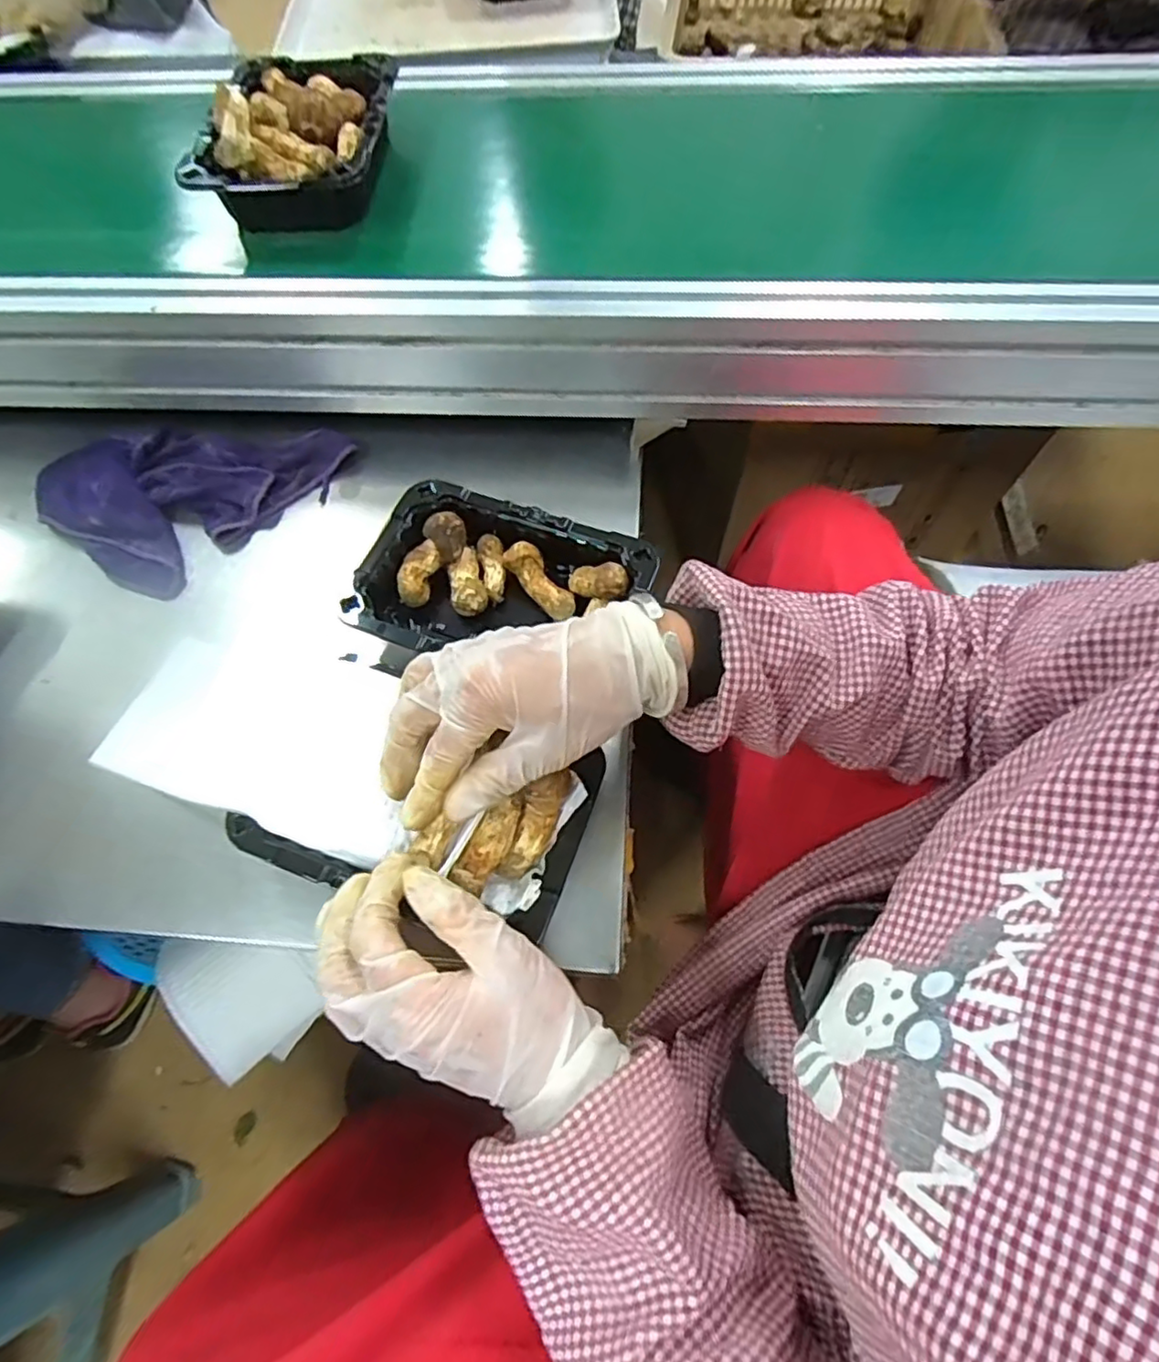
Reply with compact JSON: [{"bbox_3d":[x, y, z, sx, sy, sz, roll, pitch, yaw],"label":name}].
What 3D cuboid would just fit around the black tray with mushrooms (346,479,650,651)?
[{"bbox_3d":[-0.053,-0.056,0.429,0.177,0.040,0.131,19,66,11],"label":"black tray with mushrooms"}]

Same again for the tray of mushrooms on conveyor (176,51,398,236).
[{"bbox_3d":[-0.198,-0.390,0.467,0.120,0.060,0.182,3,64,4],"label":"tray of mushrooms on conveyor"}]

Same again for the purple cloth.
[{"bbox_3d":[-0.296,-0.159,0.497,0.201,0.027,0.144,-39,68,-16],"label":"purple cloth"}]

